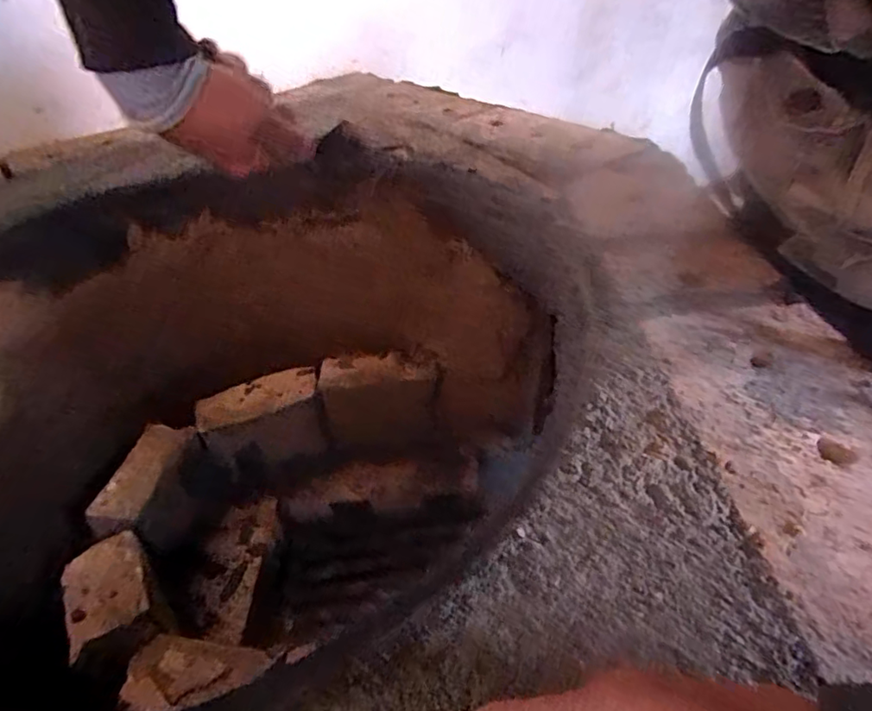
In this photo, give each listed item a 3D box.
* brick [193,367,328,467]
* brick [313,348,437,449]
[{"bbox_3d":[-0.194,0.076,0.651,0.132,0.090,0.061,-17,40,-15],"label":"brick"},{"bbox_3d":[-0.063,0.054,0.660,0.128,0.100,0.064,-4,38,0],"label":"brick"}]

